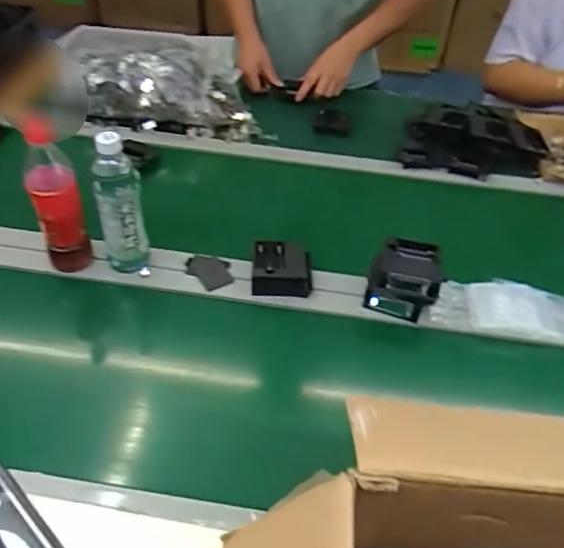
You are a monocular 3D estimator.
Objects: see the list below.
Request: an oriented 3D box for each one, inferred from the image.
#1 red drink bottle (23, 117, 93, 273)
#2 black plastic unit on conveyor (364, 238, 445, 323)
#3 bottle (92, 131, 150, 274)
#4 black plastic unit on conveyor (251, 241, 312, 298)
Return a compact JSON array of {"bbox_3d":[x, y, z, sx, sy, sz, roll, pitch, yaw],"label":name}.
[{"bbox_3d":[-0.325,-0.104,0.815,0.064,0.214,0.057,-14,48,-18],"label":"red drink bottle"},{"bbox_3d":[0.180,0.008,0.832,0.101,0.077,0.084,14,46,9],"label":"black plastic unit on conveyor"},{"bbox_3d":[-0.230,-0.103,0.798,0.060,0.216,0.058,-6,46,-10],"label":"bottle"},{"bbox_3d":[0.001,-0.010,0.861,0.090,0.035,0.090,4,45,-1],"label":"black plastic unit on conveyor"}]

